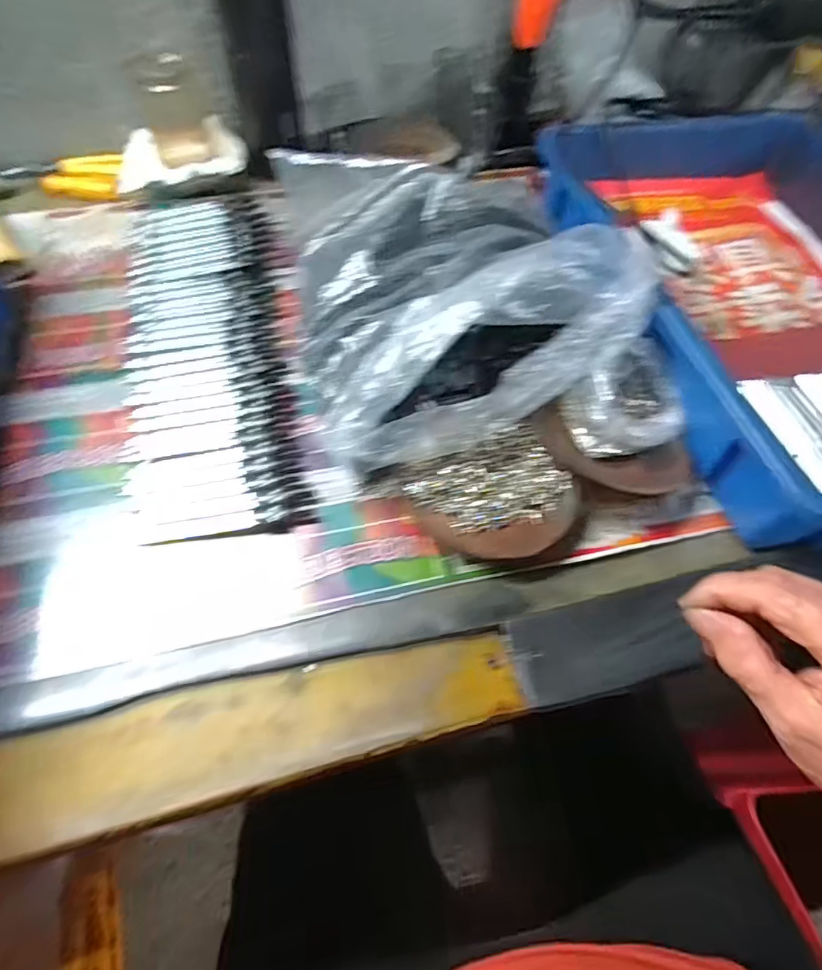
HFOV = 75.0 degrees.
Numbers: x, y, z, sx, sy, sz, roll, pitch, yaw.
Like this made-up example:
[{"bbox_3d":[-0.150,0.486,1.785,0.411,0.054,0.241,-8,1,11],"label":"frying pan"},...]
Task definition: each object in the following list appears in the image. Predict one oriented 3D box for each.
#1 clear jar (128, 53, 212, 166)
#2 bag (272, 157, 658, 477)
[{"bbox_3d":[-0.230,-0.362,0.522,0.056,0.080,0.061,-17,59,-13],"label":"clear jar"},{"bbox_3d":[0.014,-0.155,0.408,0.228,0.098,0.257,-21,60,-15],"label":"bag"}]

